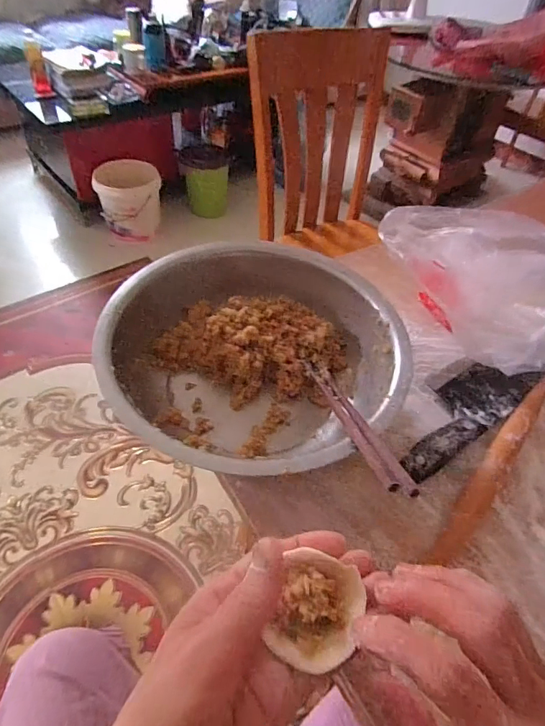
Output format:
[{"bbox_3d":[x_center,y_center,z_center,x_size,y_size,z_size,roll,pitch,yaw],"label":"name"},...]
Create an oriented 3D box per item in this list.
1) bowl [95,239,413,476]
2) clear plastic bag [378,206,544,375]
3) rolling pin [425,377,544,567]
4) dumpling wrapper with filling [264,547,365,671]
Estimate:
[{"bbox_3d":[-0.015,-0.001,0.427,0.270,0.083,0.256,3,50,-4],"label":"bowl"},{"bbox_3d":[0.268,-0.098,0.517,0.177,0.113,0.282,-23,56,-24],"label":"clear plastic bag"},{"bbox_3d":[0.219,0.090,0.408,0.027,0.025,0.247,36,55,22],"label":"rolling pin"},{"bbox_3d":[0.025,0.132,0.229,0.042,0.015,0.051,16,50,7],"label":"dumpling wrapper with filling"}]

